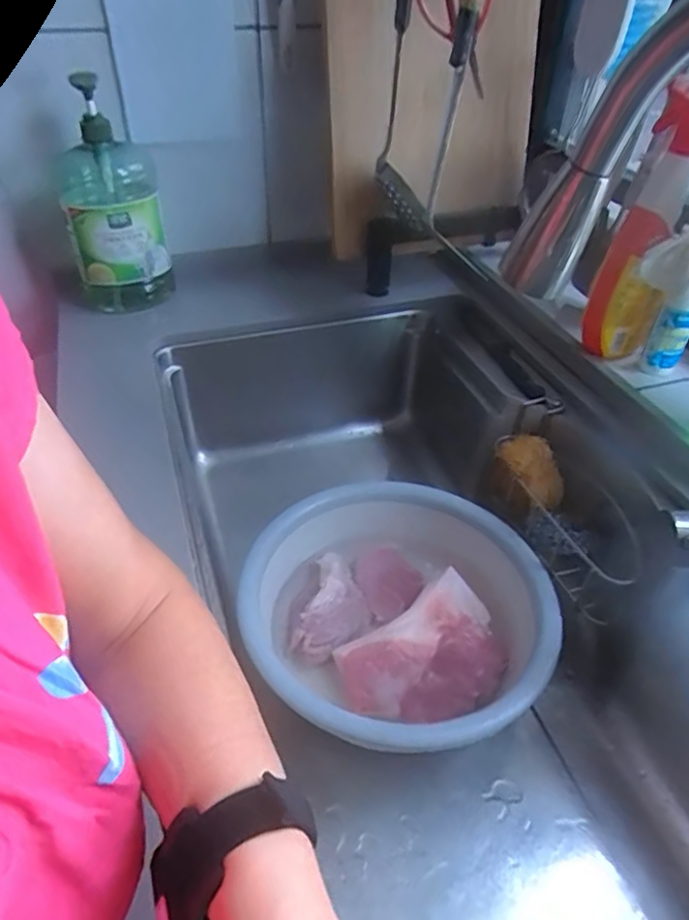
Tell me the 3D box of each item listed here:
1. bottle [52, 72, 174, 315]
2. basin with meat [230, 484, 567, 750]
[{"bbox_3d":[-0.303,-0.328,0.799,0.124,0.273,0.072,-10,41,-13],"label":"bottle"},{"bbox_3d":[0.059,0.169,0.665,0.286,0.111,0.306,1,40,-1],"label":"basin with meat"}]

